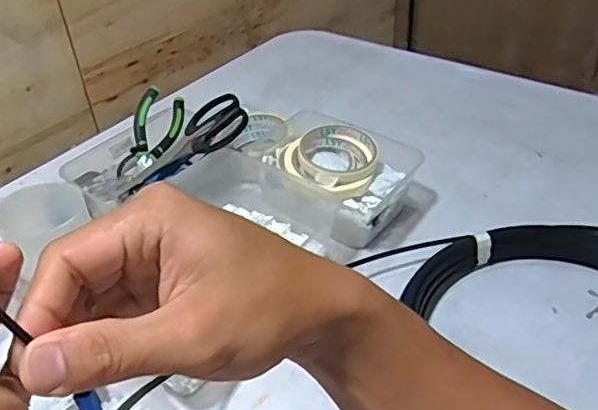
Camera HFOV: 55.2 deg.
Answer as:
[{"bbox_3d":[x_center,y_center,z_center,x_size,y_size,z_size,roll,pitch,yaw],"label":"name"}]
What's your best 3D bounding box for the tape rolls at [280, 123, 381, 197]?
[{"bbox_3d":[0.036,-0.049,0.628,0.095,0.032,0.099,-1,36,1],"label":"tape rolls"}]

